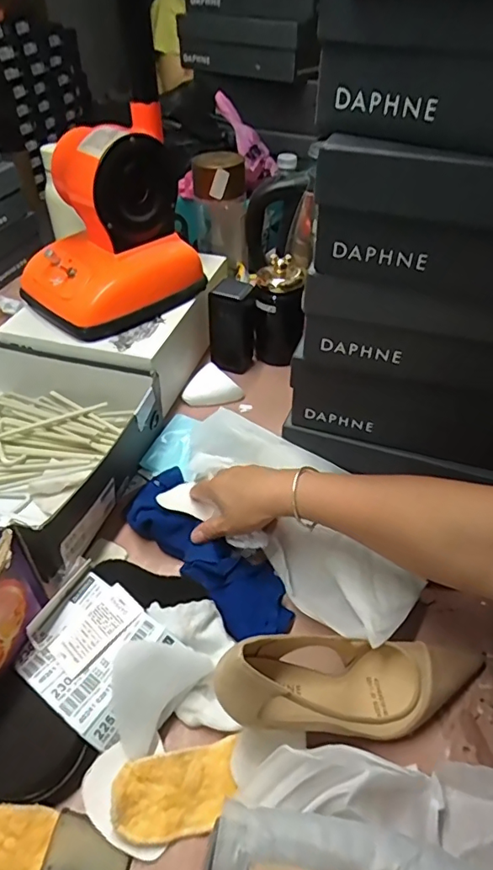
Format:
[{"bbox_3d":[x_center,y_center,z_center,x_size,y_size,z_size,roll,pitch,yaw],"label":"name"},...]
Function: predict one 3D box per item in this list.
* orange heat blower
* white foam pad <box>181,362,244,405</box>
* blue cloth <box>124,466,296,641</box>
[{"bbox_3d":[-0.178,-0.272,0.677,0.217,0.203,0.156,-30,52,-28],"label":"orange heat blower"},{"bbox_3d":[-0.049,-0.064,0.749,0.073,0.035,0.063,29,51,26],"label":"white foam pad"},{"bbox_3d":[-0.044,0.116,0.559,0.088,0.039,0.244,-31,52,-28],"label":"blue cloth"}]

